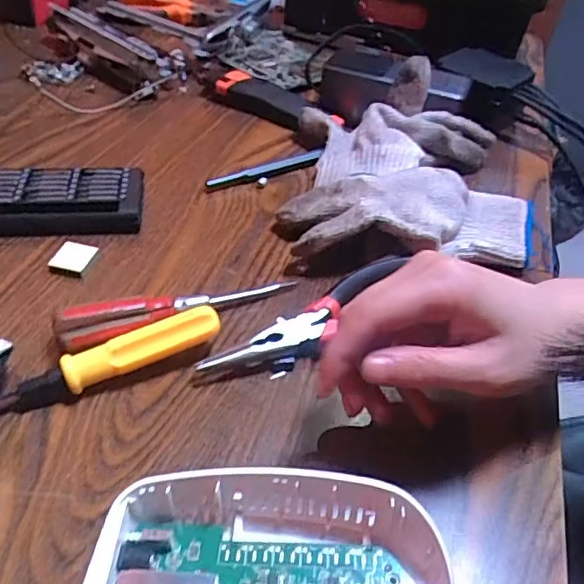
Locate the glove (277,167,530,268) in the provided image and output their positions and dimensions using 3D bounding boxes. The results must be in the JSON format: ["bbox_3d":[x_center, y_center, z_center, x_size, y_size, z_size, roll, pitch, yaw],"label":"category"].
[{"bbox_3d":[0.087,-0.054,0.395,0.177,0.043,0.066,0,43,-8],"label":"glove"}]

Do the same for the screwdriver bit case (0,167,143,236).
[{"bbox_3d":[-0.187,-0.065,0.398,0.154,0.019,0.063,-1,43,-9],"label":"screwdriver bit case"}]

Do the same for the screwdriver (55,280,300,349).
[{"bbox_3d":[-0.065,0.006,0.331,0.139,0.022,0.020,-19,49,-26],"label":"screwdriver"}]

